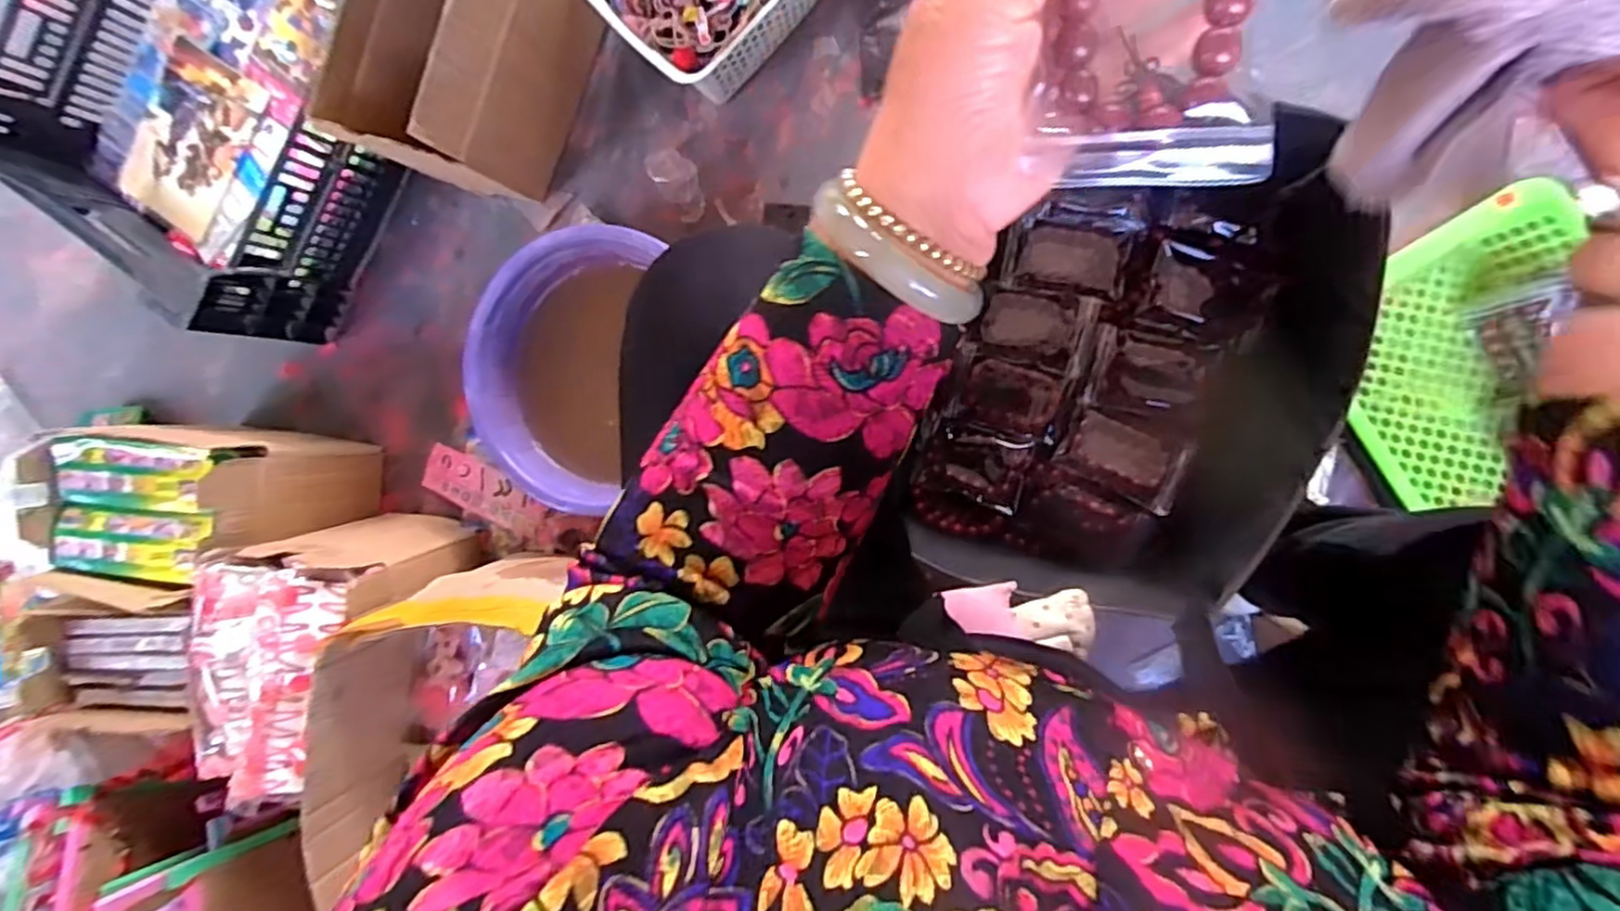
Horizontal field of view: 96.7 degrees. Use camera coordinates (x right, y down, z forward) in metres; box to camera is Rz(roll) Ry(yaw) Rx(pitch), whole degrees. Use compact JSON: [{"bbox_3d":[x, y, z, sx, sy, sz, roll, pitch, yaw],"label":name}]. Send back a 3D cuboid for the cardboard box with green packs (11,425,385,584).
[{"bbox_3d":[-0.691,0.046,0.825,0.282,0.198,0.153,0,94,10],"label":"cardboard box with green packs"}]

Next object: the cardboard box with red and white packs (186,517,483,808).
[{"bbox_3d":[-0.513,0.211,0.790,0.173,0.223,0.255,7,95,9],"label":"cardboard box with red and white packs"}]

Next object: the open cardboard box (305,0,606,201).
[{"bbox_3d":[-0.345,-0.401,0.725,0.146,0.220,0.247,26,96,8],"label":"open cardboard box"}]

